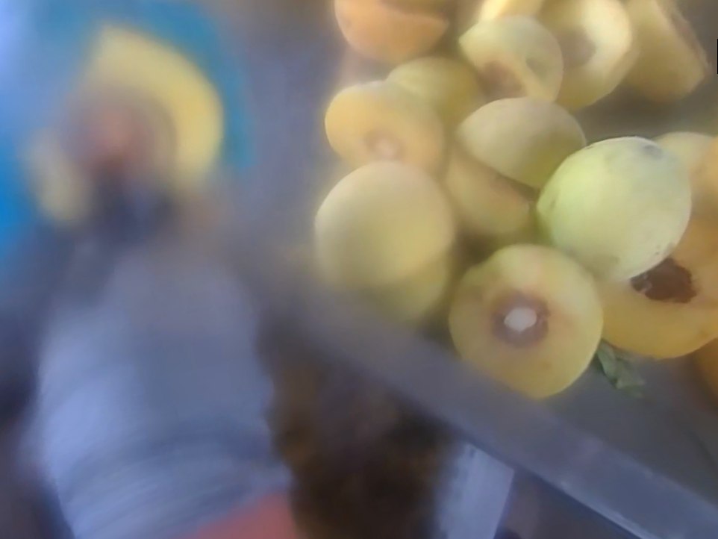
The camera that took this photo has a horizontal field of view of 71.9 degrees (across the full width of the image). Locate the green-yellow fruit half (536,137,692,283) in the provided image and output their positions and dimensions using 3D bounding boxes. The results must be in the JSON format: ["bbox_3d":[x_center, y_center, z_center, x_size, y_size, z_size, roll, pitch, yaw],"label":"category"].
[{"bbox_3d":[0.113,-0.029,0.218,0.056,0.034,0.053,-1,71,2],"label":"green-yellow fruit half"}]

